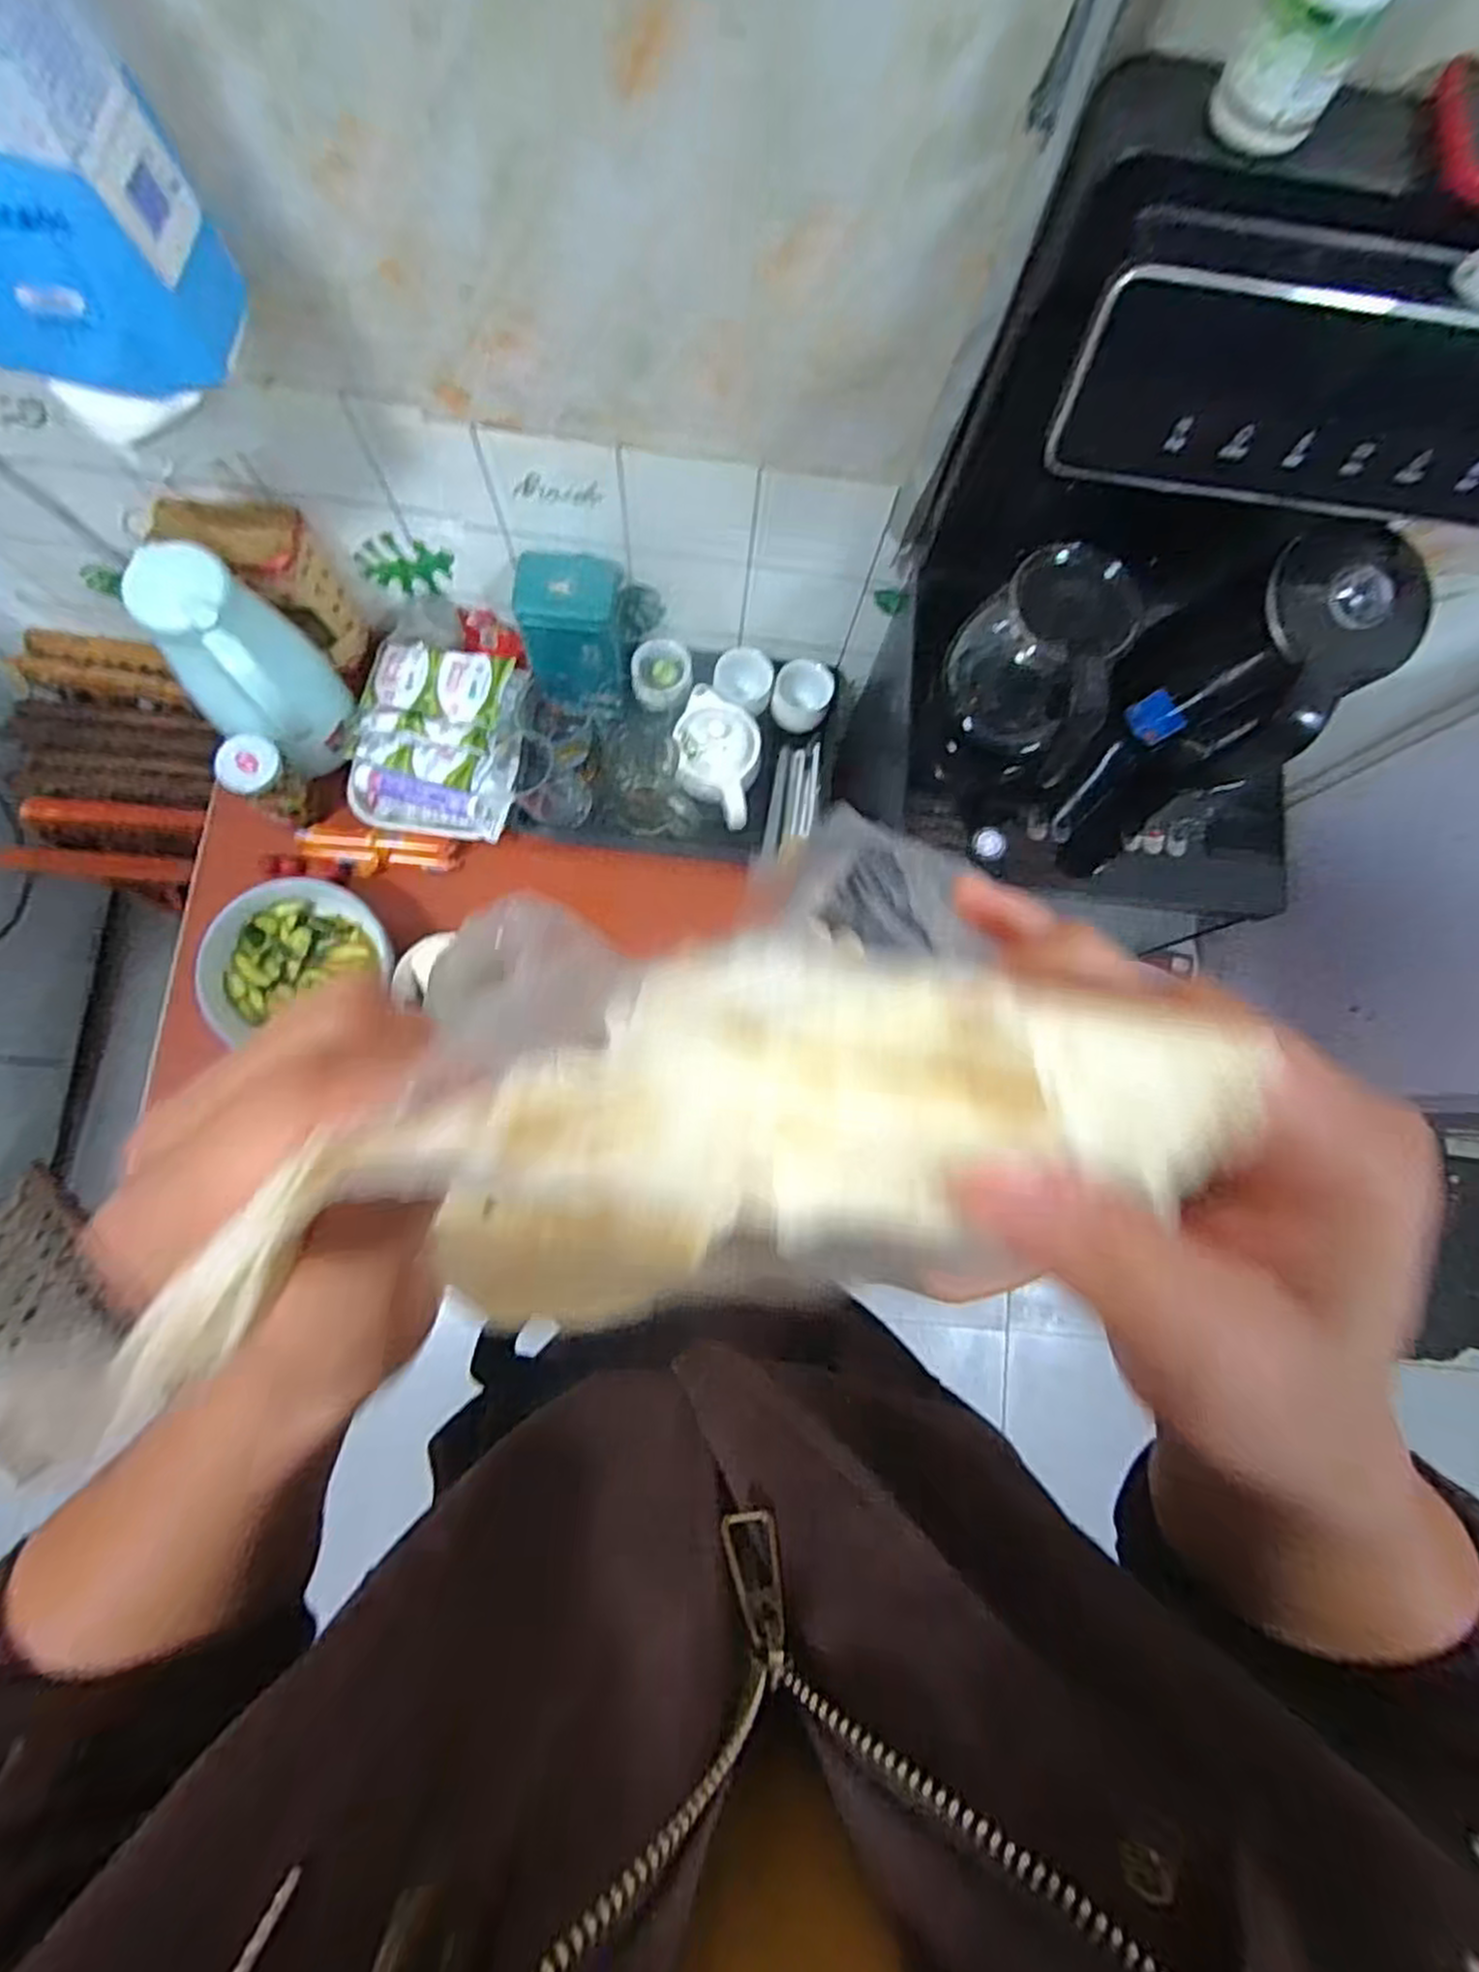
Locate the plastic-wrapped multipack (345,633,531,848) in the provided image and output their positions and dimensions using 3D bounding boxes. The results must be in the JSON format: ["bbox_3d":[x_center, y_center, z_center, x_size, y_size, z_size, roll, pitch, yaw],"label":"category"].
[{"bbox_3d":[-0.339,-0.275,0.840,0.184,0.049,0.203,6,81,-2],"label":"plastic-wrapped multipack"}]

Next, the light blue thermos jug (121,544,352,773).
[{"bbox_3d":[-0.468,-0.302,0.740,0.118,0.211,0.114,1,81,-3],"label":"light blue thermos jug"}]

